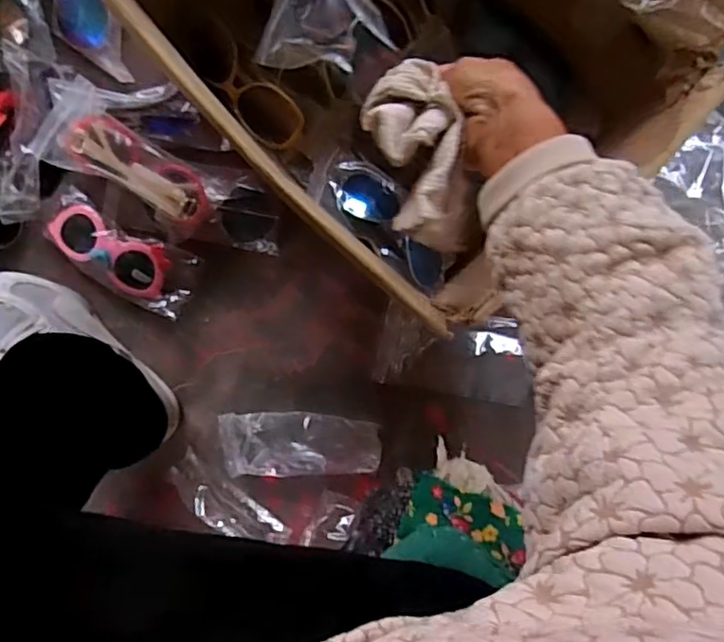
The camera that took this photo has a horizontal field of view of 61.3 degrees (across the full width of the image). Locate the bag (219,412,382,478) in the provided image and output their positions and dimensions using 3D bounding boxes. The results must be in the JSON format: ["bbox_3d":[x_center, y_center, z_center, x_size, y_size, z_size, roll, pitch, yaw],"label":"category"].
[{"bbox_3d":[-0.067,0.138,0.681,0.170,0.028,0.069,1,96,-3],"label":"bag"}]

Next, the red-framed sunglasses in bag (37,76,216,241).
[{"bbox_3d":[-0.241,-0.167,0.625,0.197,0.047,0.087,31,94,-6],"label":"red-framed sunglasses in bag"}]

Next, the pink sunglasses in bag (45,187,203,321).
[{"bbox_3d":[-0.256,-0.071,0.651,0.162,0.033,0.070,29,94,-6],"label":"pink sunglasses in bag"}]

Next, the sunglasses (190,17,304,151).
[{"bbox_3d":[-0.111,-0.224,0.585,0.051,0.030,0.133,-39,97,1],"label":"sunglasses"}]

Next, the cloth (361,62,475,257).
[{"bbox_3d":[0.040,-0.111,0.415,0.057,0.038,0.128,-15,91,-1],"label":"cloth"}]

